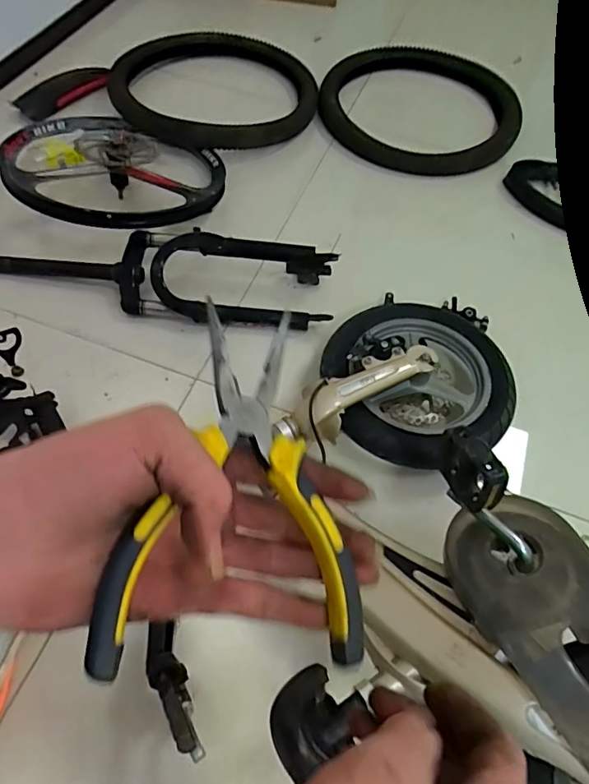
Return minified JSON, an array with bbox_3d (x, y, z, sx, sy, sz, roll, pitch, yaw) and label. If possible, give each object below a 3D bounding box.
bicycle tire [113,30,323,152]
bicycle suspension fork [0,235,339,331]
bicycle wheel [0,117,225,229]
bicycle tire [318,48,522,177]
[{"bbox_3d":[-0.181,-0.733,1.206,0.508,0.075,0.439,-25,63,-16],"label":"bicycle tire"},{"bbox_3d":[-0.232,-0.211,0.865,0.599,0.078,0.148,7,59,2],"label":"bicycle suspension fork"},{"bbox_3d":[-0.348,-0.420,0.955,0.387,0.090,0.387,9,47,-9],"label":"bicycle wheel"},{"bbox_3d":[0.315,-0.738,1.262,0.486,0.036,0.518,7,59,2],"label":"bicycle tire"}]

